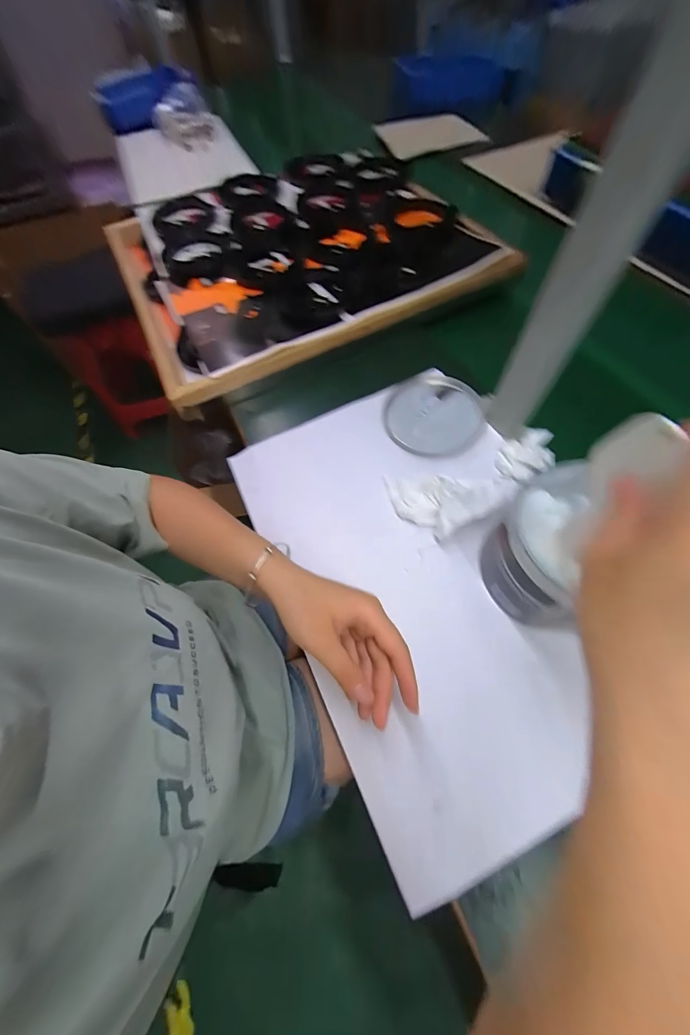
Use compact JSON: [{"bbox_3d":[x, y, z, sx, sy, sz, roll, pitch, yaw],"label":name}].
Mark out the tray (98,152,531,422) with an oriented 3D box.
[{"bbox_3d":[-0.102,-0.515,0.622,0.608,0.041,0.601,-27,68,-5],"label":"tray"}]

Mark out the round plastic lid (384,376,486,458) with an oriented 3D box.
[{"bbox_3d":[0.121,-0.140,0.457,0.127,0.021,0.135,4,64,5],"label":"round plastic lid"}]

